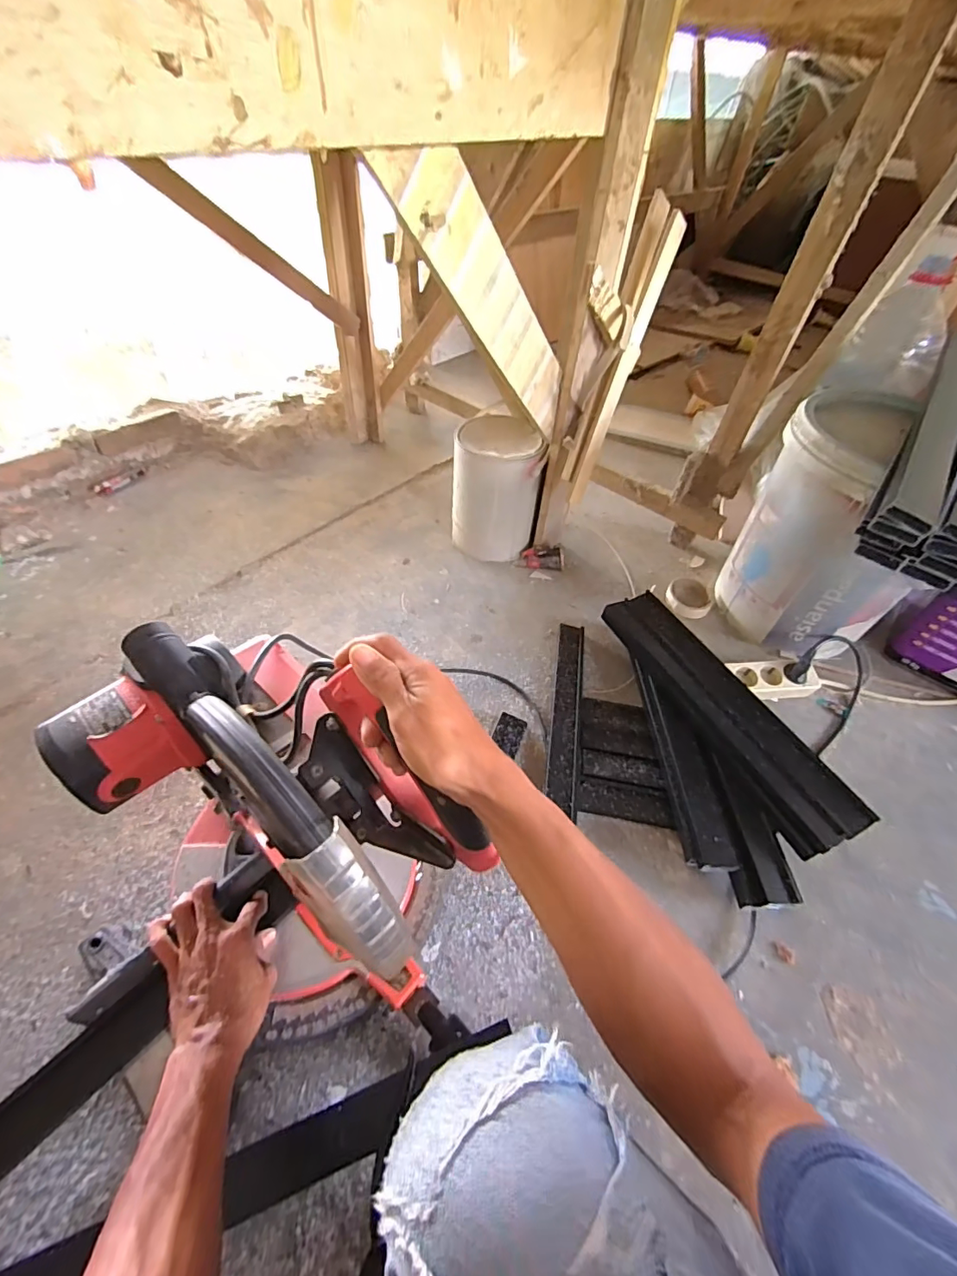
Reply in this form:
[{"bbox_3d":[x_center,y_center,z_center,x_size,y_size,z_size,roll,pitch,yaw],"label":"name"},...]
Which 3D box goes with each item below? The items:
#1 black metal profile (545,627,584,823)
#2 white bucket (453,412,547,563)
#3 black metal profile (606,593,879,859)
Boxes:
[{"bbox_3d":[0.143,0.112,0.811,0.047,0.017,0.347,10,51,3],"label":"black metal profile"},{"bbox_3d":[0.032,-0.300,1.021,0.164,0.226,0.171,2,51,-3],"label":"white bucket"},{"bbox_3d":[0.357,0.096,0.745,0.107,0.032,0.435,-19,55,-19],"label":"black metal profile"}]

